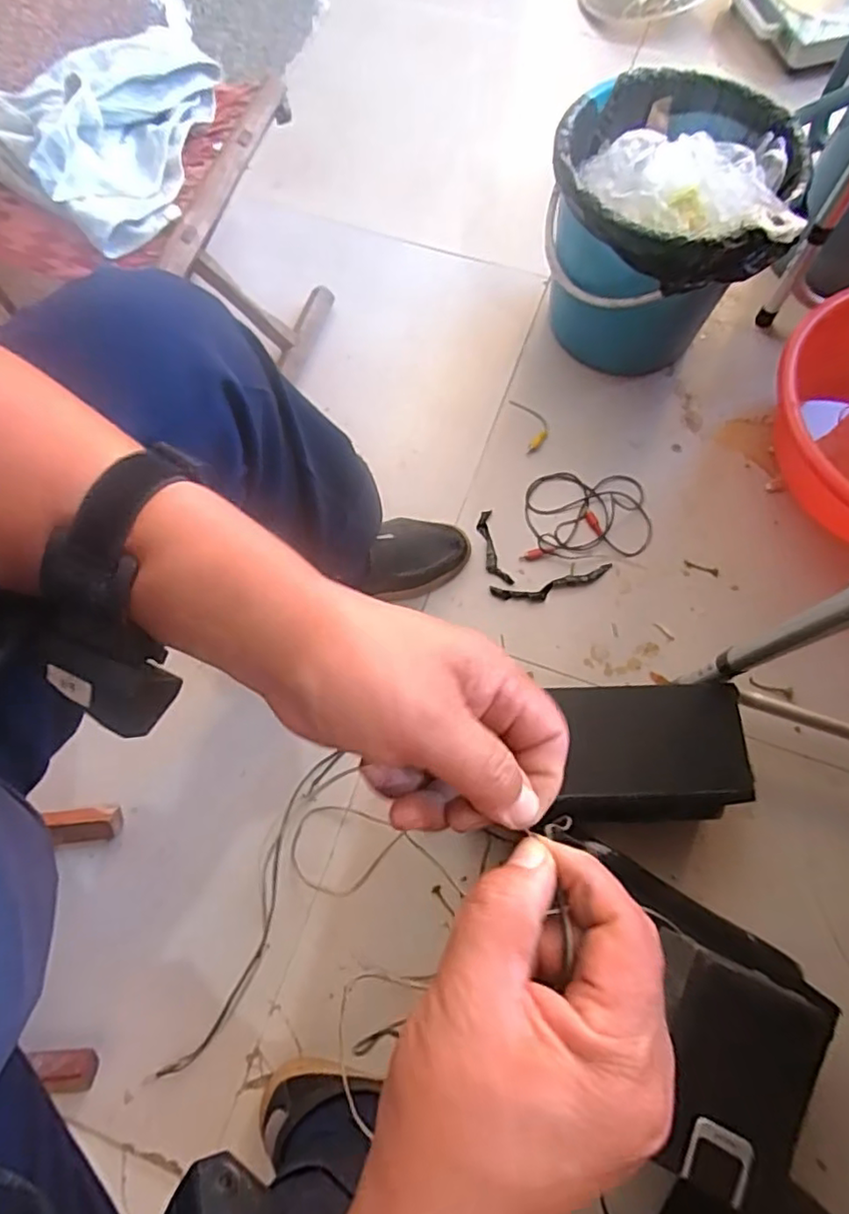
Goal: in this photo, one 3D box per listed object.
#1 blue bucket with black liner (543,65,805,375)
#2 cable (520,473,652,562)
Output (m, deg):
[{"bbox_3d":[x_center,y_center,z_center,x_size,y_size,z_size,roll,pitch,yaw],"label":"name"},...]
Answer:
[{"bbox_3d":[0.278,-0.440,0.772,0.254,0.259,0.243,7,71,4],"label":"blue bucket with black liner"},{"bbox_3d":[0.211,-0.120,0.803,0.163,0.009,0.125,0,72,2],"label":"cable"}]

